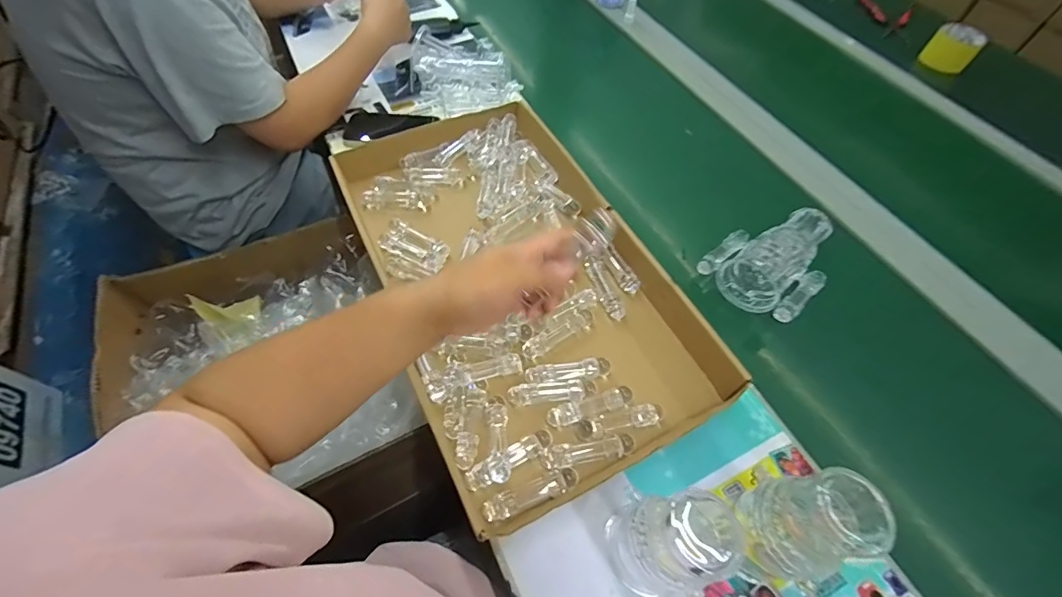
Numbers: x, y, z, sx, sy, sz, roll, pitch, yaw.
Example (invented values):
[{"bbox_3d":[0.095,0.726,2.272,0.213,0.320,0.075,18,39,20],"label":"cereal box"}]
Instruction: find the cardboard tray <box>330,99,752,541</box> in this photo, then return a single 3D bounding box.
[{"bbox_3d":[-0.023,-0.048,0.583,0.328,0.074,0.542,-21,62,-15],"label":"cardboard tray"}]

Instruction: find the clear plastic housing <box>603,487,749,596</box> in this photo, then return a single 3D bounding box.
[{"bbox_3d":[0.104,0.197,0.359,0.053,0.190,0.064,-1,58,-4],"label":"clear plastic housing"}]

